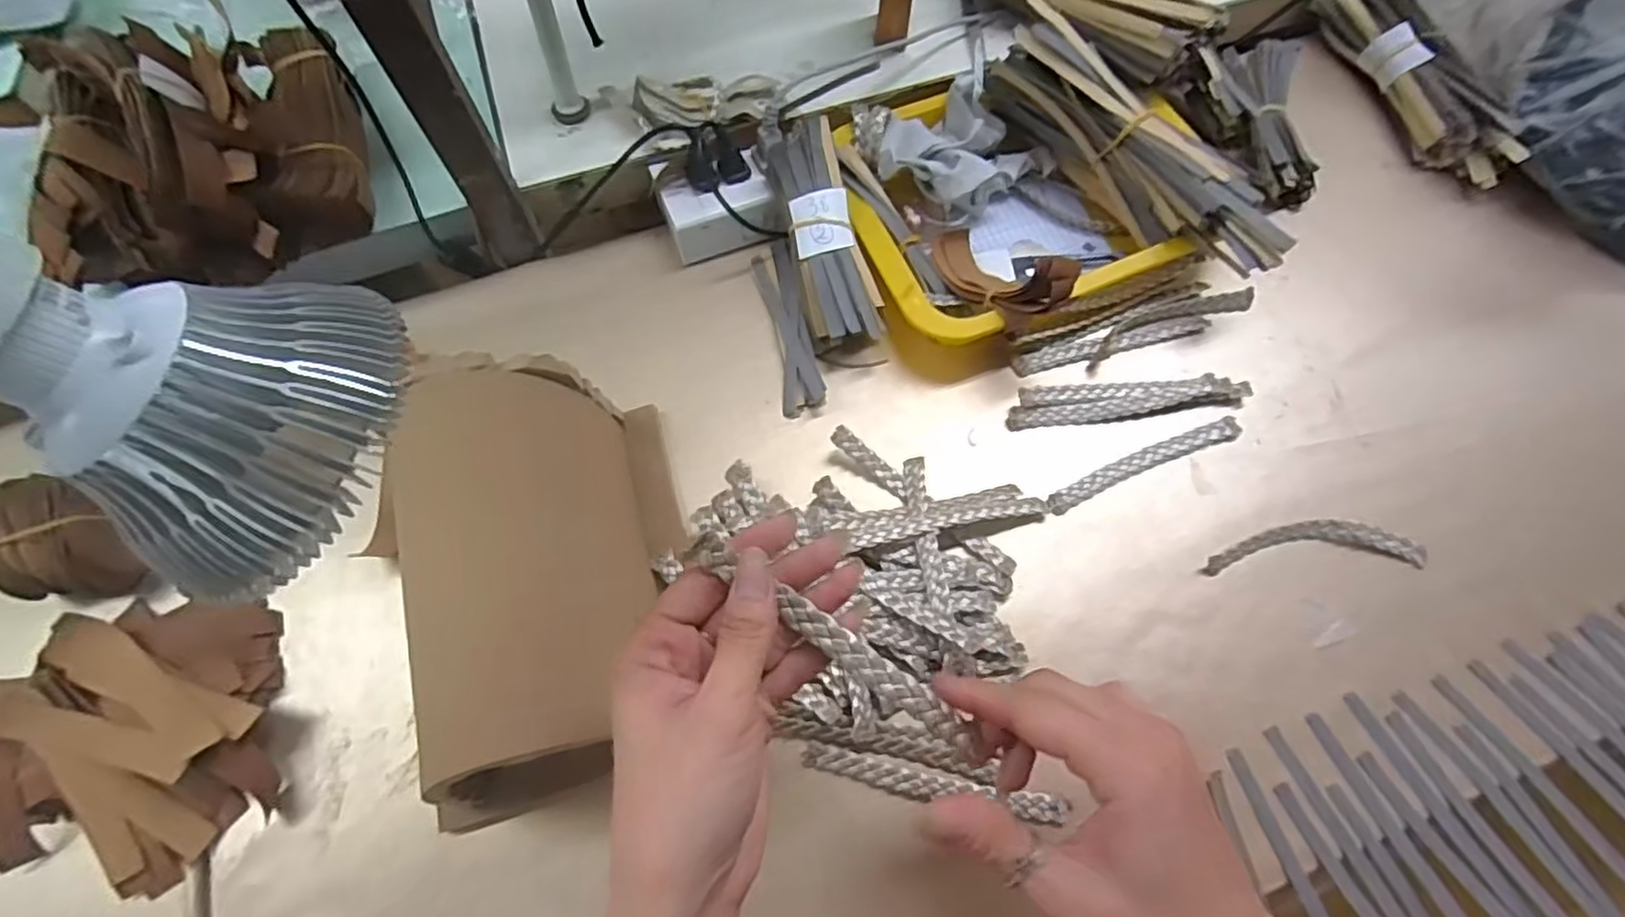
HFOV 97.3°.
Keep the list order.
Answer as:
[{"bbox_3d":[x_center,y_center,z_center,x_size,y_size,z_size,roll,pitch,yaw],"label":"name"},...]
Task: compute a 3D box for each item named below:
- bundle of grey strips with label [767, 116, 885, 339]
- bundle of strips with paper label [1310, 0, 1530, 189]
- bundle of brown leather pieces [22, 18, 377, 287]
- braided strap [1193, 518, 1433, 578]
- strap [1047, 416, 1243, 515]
[{"bbox_3d":[0.008,-0.147,0.470,0.045,0.020,0.143,-14,87,-5],"label":"bundle of grey strips with label"},{"bbox_3d":[0.457,-0.291,0.542,0.024,0.052,0.200,-4,67,-33],"label":"bundle of strips with paper label"},{"bbox_3d":[-0.394,-0.210,0.473,0.168,0.074,0.197,-19,68,-7],"label":"bundle of brown leather pieces"},{"bbox_3d":[0.297,0.051,0.424,0.129,0.011,0.028,-2,67,0],"label":"braided strap"},{"bbox_3d":[0.210,0.002,0.452,0.137,0.004,0.016,-22,68,-8],"label":"strap"}]

